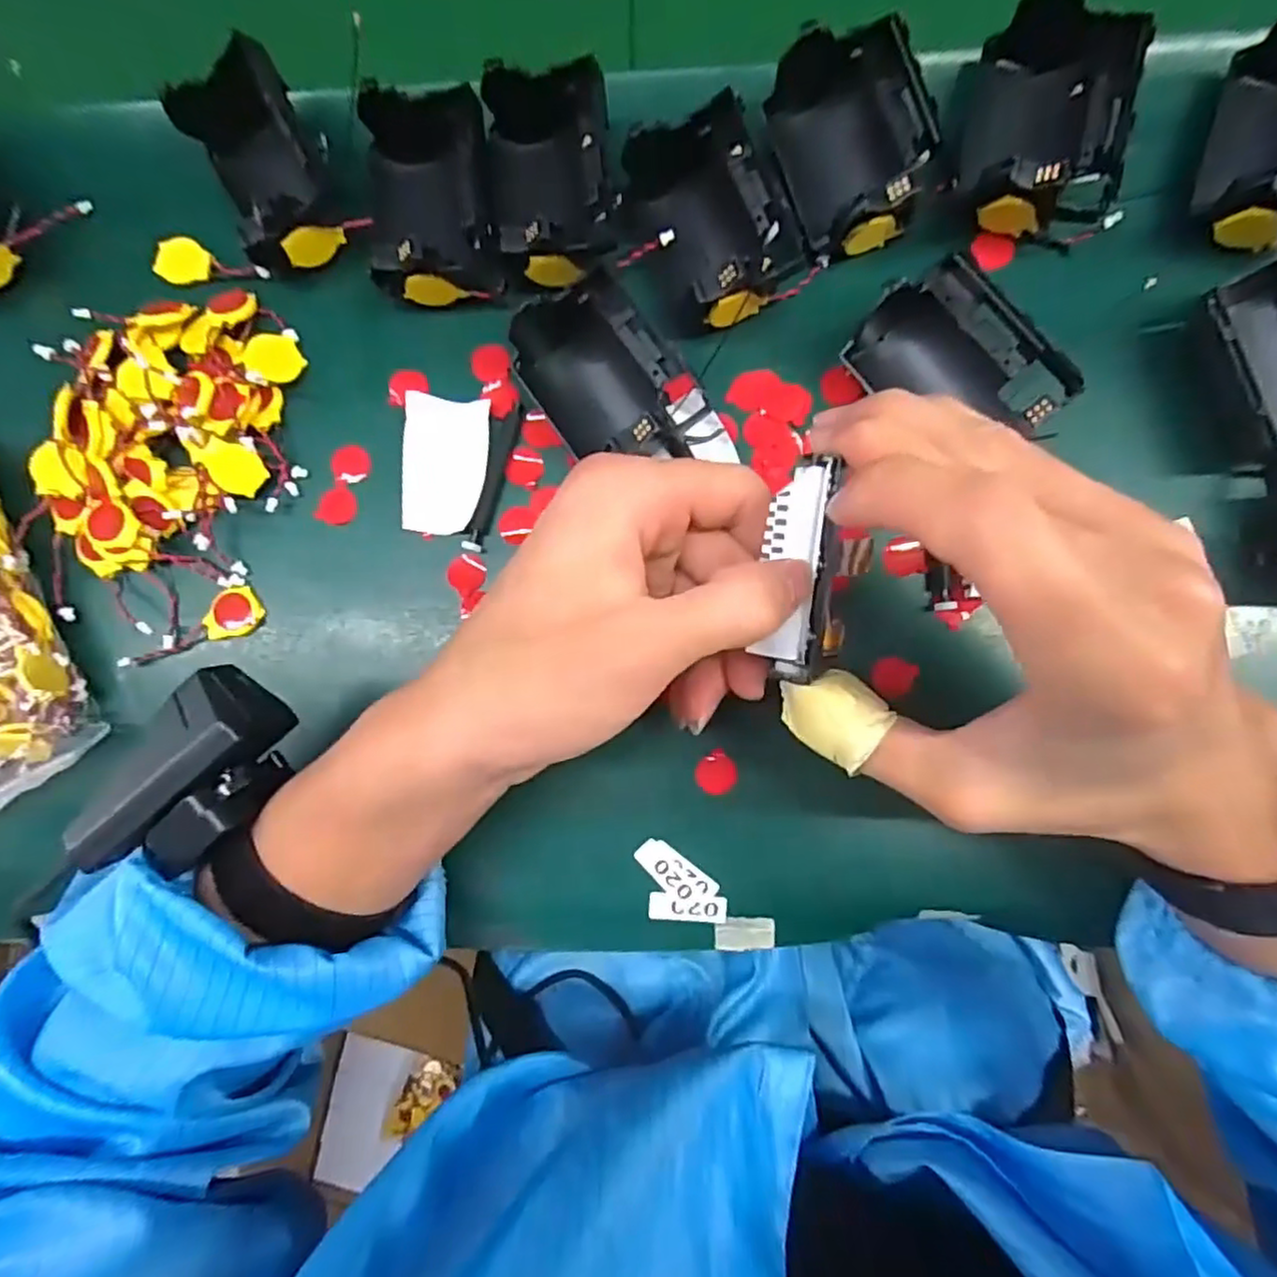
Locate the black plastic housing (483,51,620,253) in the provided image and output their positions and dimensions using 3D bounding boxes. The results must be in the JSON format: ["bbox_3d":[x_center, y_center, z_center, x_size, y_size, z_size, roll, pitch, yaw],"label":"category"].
[{"bbox_3d":[-0.033,-0.178,0.265,0.049,0.034,0.073,-8,85,3],"label":"black plastic housing"}]

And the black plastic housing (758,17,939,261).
[{"bbox_3d":[0.083,-0.191,0.262,0.051,0.039,0.076,-17,84,2],"label":"black plastic housing"}]

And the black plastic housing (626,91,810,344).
[{"bbox_3d":[0.026,-0.161,0.263,0.050,0.038,0.076,-16,84,2],"label":"black plastic housing"}]

